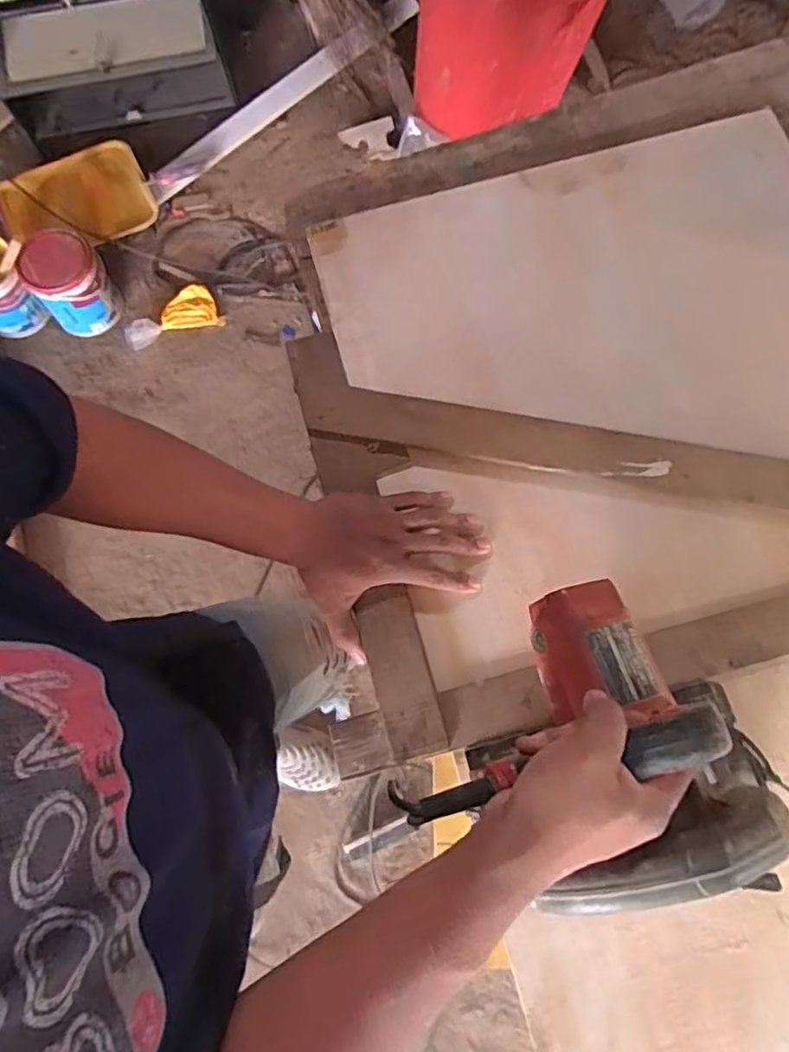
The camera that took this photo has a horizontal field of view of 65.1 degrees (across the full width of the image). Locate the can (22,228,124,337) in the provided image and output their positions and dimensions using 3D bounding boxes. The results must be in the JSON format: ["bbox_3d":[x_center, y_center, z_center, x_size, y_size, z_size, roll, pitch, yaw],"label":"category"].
[{"bbox_3d":[-0.845,-0.637,1.615,0.187,0.189,0.176,-41,79,-7],"label":"can"}]

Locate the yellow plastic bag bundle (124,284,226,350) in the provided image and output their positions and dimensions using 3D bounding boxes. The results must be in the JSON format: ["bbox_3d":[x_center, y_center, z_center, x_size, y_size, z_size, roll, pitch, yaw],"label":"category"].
[{"bbox_3d":[-0.595,-0.548,1.665,0.253,0.048,0.131,-37,78,-6],"label":"yellow plastic bag bundle"}]

